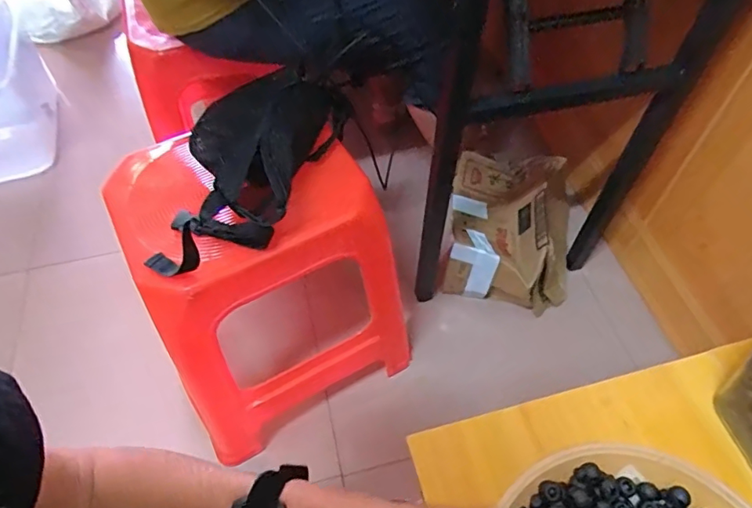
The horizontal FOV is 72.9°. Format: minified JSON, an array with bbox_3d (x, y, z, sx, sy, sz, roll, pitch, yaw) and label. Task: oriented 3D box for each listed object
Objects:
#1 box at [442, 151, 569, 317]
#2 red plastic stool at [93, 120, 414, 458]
[{"bbox_3d":[0.291,-0.049,1.081,0.261,0.182,0.295,6,56,6],"label":"box"},{"bbox_3d":[-0.166,0.052,0.809,0.321,0.466,0.274,-27,59,-16],"label":"red plastic stool"}]

